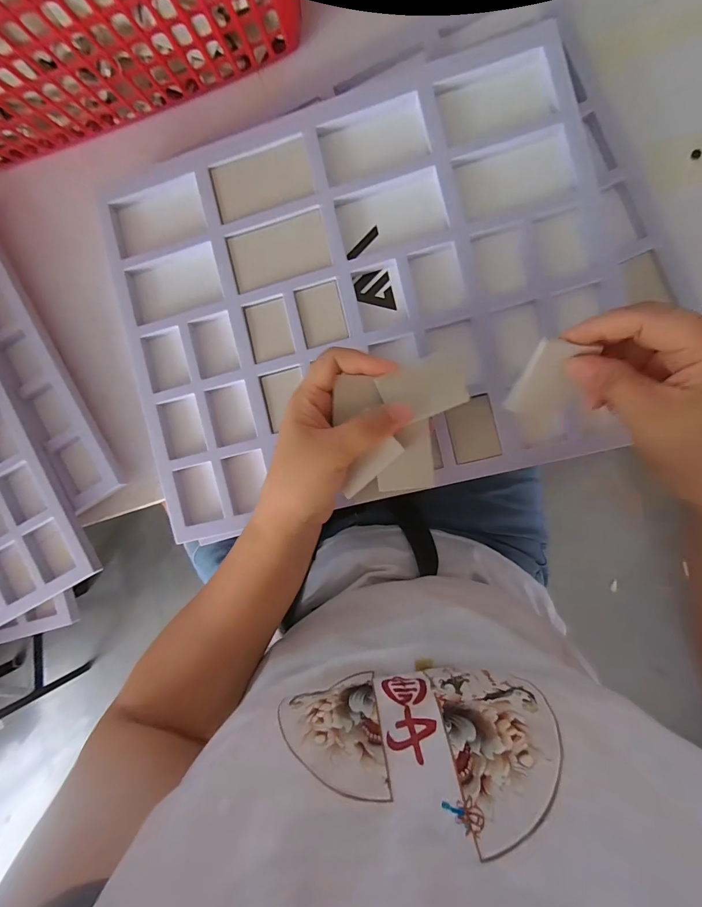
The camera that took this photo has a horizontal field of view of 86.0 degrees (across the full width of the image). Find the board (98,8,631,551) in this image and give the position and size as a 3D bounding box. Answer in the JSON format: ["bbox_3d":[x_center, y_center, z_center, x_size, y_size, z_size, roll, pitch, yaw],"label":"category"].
[{"bbox_3d":[0.000,-0.134,0.333,0.416,0.019,0.343,-13,89,9],"label":"board"}]

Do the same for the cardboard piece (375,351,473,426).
[{"bbox_3d":[0.050,-0.044,0.253,0.057,0.004,0.036,-21,84,5],"label":"cardboard piece"}]

